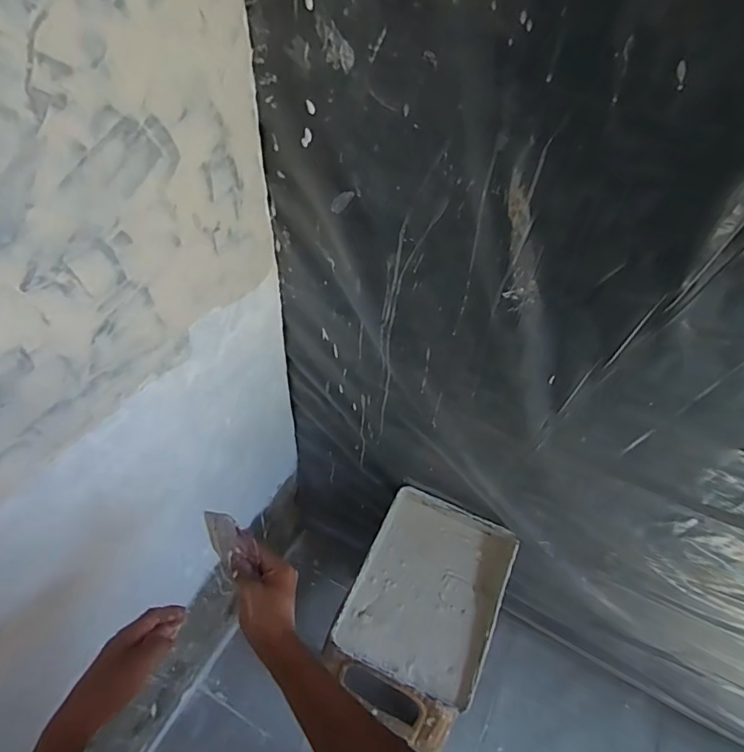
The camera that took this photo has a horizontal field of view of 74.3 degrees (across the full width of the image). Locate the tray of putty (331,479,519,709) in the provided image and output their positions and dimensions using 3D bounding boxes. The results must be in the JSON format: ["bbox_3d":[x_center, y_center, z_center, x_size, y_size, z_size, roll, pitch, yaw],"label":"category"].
[{"bbox_3d":[0.116,0.427,0.992,0.279,0.049,0.348,22,52,14],"label":"tray of putty"}]

